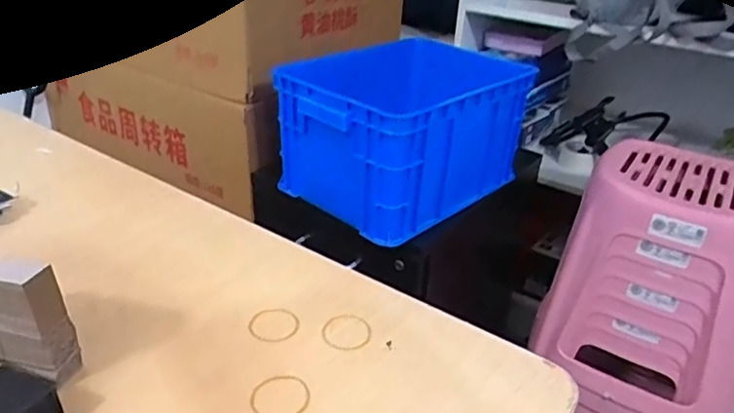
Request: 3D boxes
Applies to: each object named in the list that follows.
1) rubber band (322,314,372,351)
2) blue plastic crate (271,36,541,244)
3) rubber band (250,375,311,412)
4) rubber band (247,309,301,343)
[{"bbox_3d":[-0.019,0.124,0.555,0.047,0.006,0.048,3,36,-2],"label":"rubber band"},{"bbox_3d":[0.089,-0.148,1.034,0.276,0.200,0.428,27,37,35],"label":"blue plastic crate"},{"bbox_3d":[-0.075,0.163,0.480,0.051,0.004,0.047,2,29,-1],"label":"rubber band"},{"bbox_3d":[-0.092,0.119,0.559,0.045,0.004,0.047,5,39,-4],"label":"rubber band"}]

